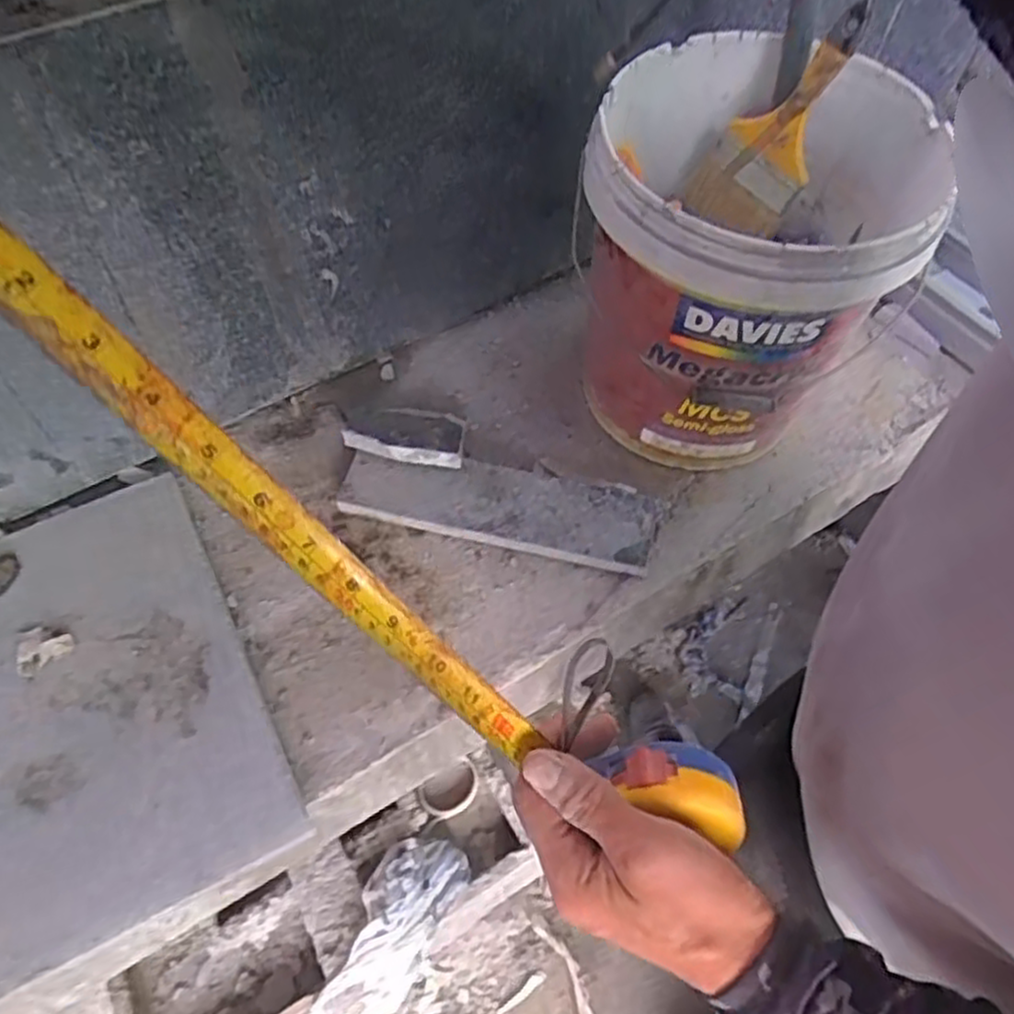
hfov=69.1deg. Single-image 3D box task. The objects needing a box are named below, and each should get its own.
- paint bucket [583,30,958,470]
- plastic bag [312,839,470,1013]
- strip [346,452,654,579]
[{"bbox_3d":[0.211,-0.235,0.737,0.266,0.322,0.298,22,61,12],"label":"paint bucket"},{"bbox_3d":[-0.143,0.519,0.894,0.102,0.069,0.234,27,62,14],"label":"plastic bag"},{"bbox_3d":[-0.008,-0.006,0.774,0.319,0.035,0.093,13,59,6],"label":"strip"}]

